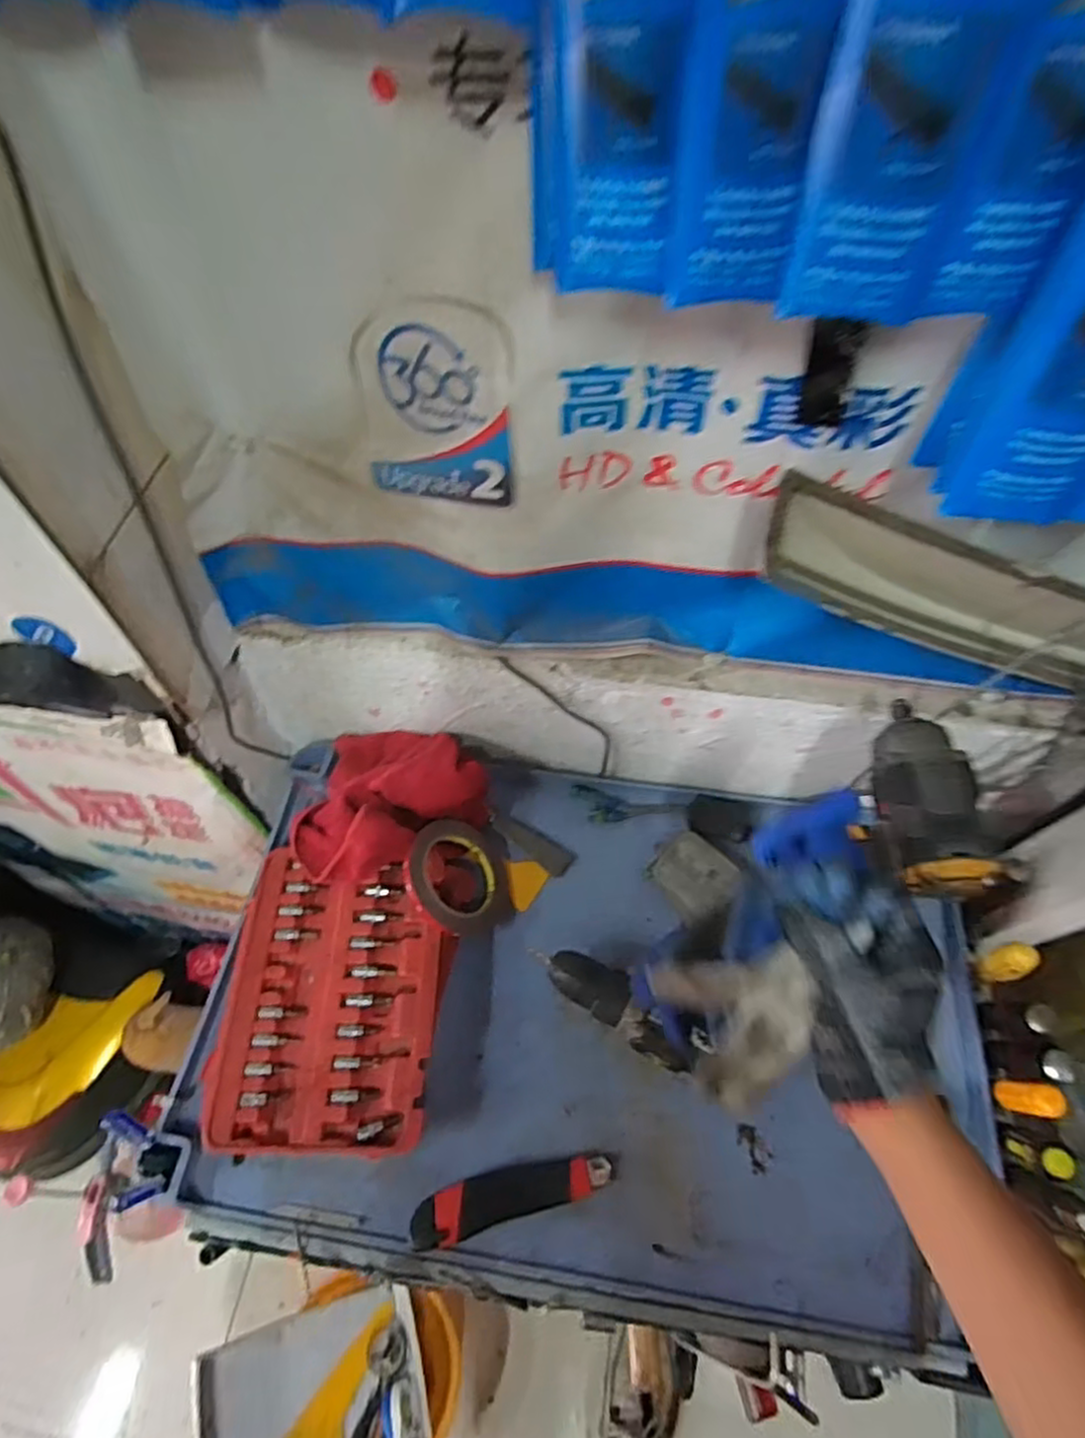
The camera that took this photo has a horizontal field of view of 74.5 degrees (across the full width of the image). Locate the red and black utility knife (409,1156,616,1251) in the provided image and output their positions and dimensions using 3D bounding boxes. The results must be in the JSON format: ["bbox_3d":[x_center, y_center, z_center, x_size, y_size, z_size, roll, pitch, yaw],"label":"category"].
[{"bbox_3d":[-0.024,0.378,0.569,0.156,0.024,0.037,-14,58,-8],"label":"red and black utility knife"}]

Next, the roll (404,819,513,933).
[{"bbox_3d":[-0.082,0.149,0.680,0.108,0.022,0.104,24,51,-34],"label":"roll"}]

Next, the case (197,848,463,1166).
[{"bbox_3d":[-0.180,0.245,0.624,0.186,0.051,0.235,3,57,3],"label":"case"}]

